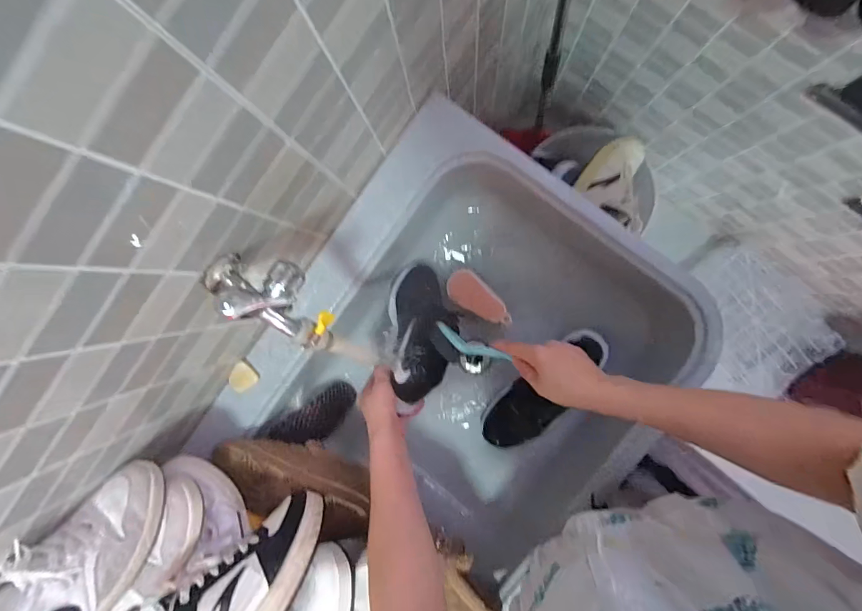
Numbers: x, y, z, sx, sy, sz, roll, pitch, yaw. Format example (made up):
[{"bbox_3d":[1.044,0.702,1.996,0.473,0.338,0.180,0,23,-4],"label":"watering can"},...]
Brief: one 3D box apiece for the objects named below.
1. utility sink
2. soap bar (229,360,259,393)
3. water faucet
[{"bbox_3d":[0.074,0.076,0.699,0.551,0.217,0.563,36,94,3],"label":"utility sink"},{"bbox_3d":[-0.289,0.110,0.623,0.038,0.014,0.038,-42,88,5],"label":"soap bar"},{"bbox_3d":[-0.154,-0.006,0.400,0.137,0.082,0.071,31,94,-10],"label":"water faucet"}]

